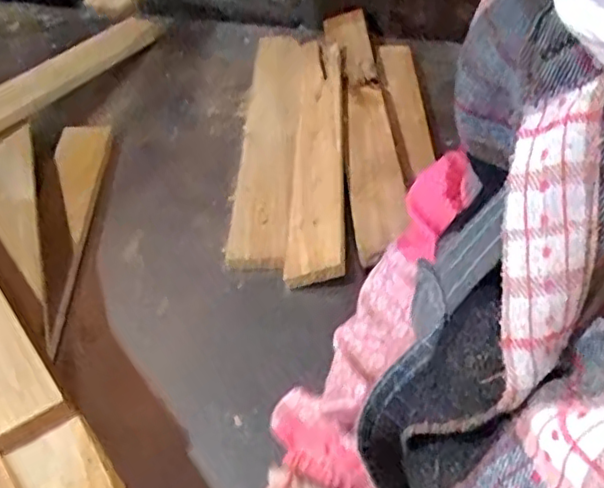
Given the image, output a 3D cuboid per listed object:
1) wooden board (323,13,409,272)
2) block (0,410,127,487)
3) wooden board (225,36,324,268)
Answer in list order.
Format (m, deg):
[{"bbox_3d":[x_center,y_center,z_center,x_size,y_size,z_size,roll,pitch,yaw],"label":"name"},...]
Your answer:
[{"bbox_3d":[0.084,-0.201,0.945,0.069,0.025,0.571,-2,46,-1],"label":"wooden board"},{"bbox_3d":[-0.182,0.179,0.505,0.065,0.020,0.087,-28,52,-24],"label":"block"},{"bbox_3d":[-0.031,-0.158,0.908,0.096,0.020,0.484,5,47,-1],"label":"wooden board"}]

